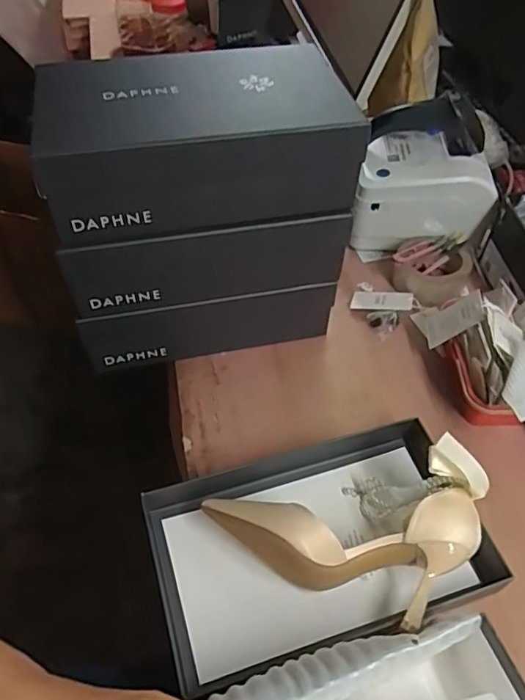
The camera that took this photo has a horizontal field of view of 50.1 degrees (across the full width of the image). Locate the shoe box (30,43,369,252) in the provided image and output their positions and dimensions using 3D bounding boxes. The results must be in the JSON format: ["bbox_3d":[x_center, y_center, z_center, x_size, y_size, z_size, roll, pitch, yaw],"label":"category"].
[{"bbox_3d":[-0.067,-0.215,0.571,0.297,0.110,0.161,-12,52,-10],"label":"shoe box"}]

